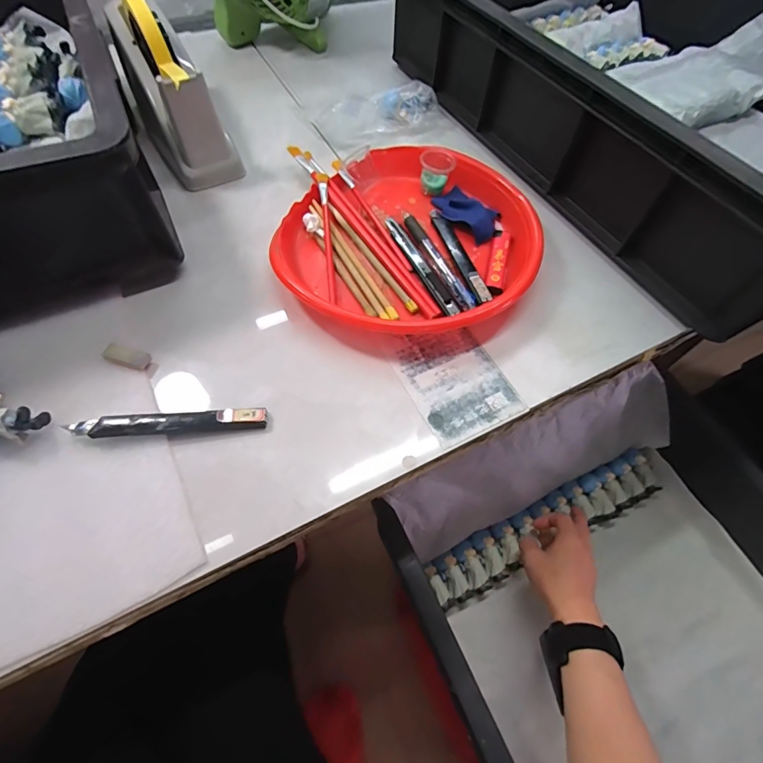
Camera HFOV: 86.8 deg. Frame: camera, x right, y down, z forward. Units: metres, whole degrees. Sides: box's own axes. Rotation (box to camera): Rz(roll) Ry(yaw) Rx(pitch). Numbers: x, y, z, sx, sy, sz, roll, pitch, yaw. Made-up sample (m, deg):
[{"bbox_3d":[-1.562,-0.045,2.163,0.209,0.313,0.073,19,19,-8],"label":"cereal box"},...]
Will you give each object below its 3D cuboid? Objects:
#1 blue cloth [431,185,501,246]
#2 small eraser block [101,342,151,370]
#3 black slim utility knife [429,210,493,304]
[{"bbox_3d":[0.092,-0.181,0.426,0.051,0.015,0.081,-36,67,-20],"label":"blue cloth"},{"bbox_3d":[-0.207,-0.020,0.326,0.035,0.008,0.015,16,60,-7],"label":"small eraser block"},{"bbox_3d":[0.076,-0.124,0.394,0.015,0.012,0.134,-13,61,-9],"label":"black slim utility knife"}]

